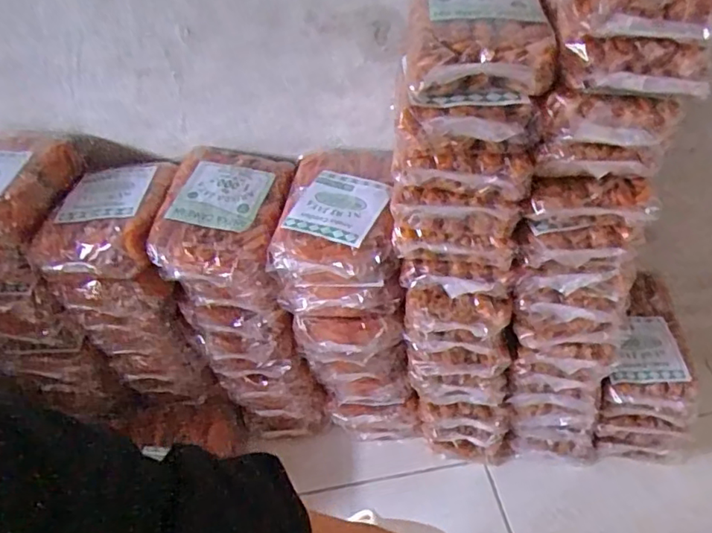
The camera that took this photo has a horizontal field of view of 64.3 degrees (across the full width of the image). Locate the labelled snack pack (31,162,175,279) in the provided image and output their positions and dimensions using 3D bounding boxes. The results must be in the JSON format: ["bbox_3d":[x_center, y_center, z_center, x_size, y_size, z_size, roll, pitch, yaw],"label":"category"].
[{"bbox_3d":[-0.290,-0.060,0.679,0.129,0.049,0.166,-1,42,4],"label":"labelled snack pack"}]

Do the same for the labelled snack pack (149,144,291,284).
[{"bbox_3d":[-0.153,-0.066,0.669,0.142,0.054,0.185,0,43,5],"label":"labelled snack pack"}]

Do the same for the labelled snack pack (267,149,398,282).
[{"bbox_3d":[-0.017,-0.061,0.652,0.128,0.061,0.190,4,43,9],"label":"labelled snack pack"}]

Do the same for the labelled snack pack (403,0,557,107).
[{"bbox_3d":[0.106,-0.213,0.510,0.113,0.058,0.193,2,43,7],"label":"labelled snack pack"}]

